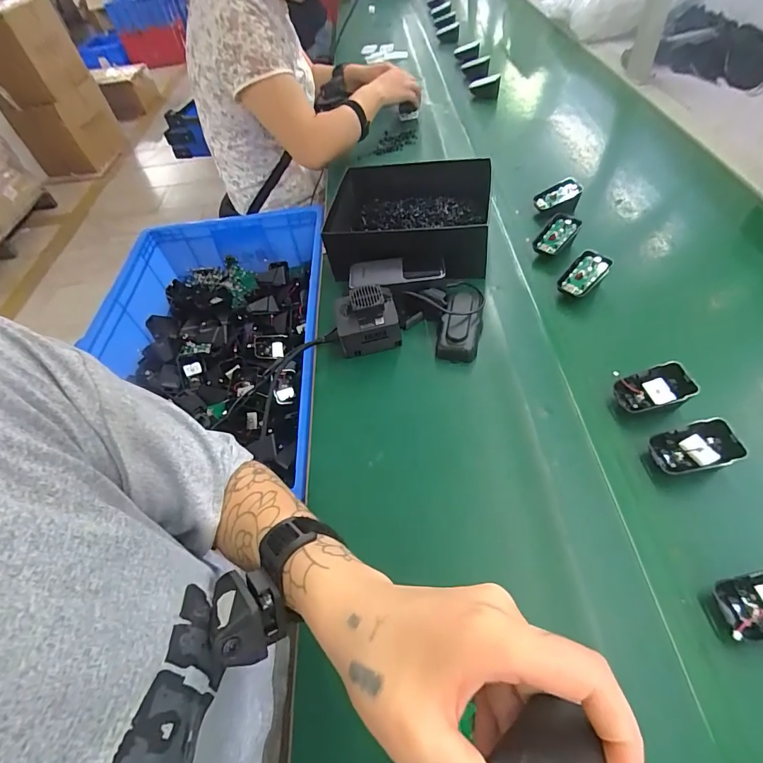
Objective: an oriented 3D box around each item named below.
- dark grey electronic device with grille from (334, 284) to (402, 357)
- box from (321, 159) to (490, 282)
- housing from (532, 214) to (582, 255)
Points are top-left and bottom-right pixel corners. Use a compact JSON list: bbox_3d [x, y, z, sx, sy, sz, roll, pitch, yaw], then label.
[{"bbox_3d":[-0.020,-0.081,0.539,0.076,0.055,0.076,-13,49,1],"label":"dark grey electronic device with grille"},{"bbox_3d":[0.039,-0.251,0.644,0.244,0.081,0.193,-1,51,12],"label":"box"},{"bbox_3d":[0.258,-0.216,0.608,0.043,0.016,0.069,37,87,23],"label":"housing"}]

